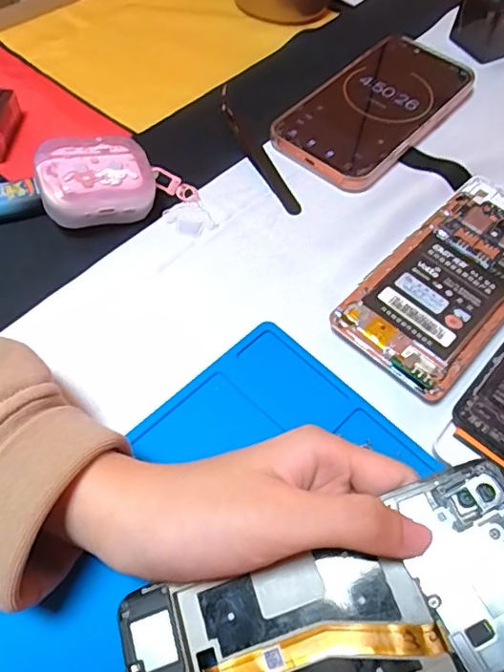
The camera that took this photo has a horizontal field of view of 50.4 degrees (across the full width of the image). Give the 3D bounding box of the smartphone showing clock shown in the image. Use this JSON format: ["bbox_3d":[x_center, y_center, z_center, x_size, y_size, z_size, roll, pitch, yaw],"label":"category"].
[{"bbox_3d":[0.091,-0.167,0.391,0.081,0.012,0.165,38,64,18],"label":"smartphone showing clock"}]

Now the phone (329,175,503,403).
[{"bbox_3d":[0.125,-0.038,0.314,0.072,0.012,0.170,39,65,19],"label":"phone"}]

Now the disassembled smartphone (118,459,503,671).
[{"bbox_3d":[0.030,0.101,0.180,0.146,0.007,0.068,-24,62,2],"label":"disassembled smartphone"}]

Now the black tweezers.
[{"bbox_3d":[0.001,-0.130,0.371,0.016,0.013,0.129,-23,63,-16],"label":"black tweezers"}]

